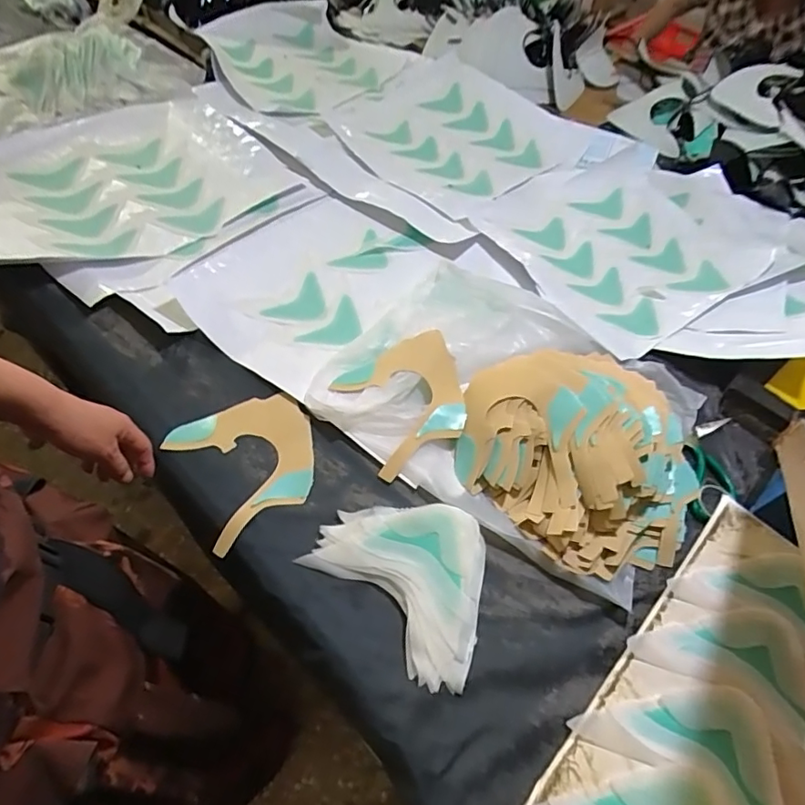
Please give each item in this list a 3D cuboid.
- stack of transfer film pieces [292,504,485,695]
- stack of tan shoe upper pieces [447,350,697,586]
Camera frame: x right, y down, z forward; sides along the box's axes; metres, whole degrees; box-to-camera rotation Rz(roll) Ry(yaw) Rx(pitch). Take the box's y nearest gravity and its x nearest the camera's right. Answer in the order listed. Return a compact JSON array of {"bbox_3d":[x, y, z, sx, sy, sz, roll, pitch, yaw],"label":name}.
[{"bbox_3d":[-0.013,0.187,0.568,0.195,0.037,0.173,11,47,4],"label":"stack of transfer film pieces"},{"bbox_3d":[0.230,0.041,0.675,0.263,0.117,0.288,-33,59,-31],"label":"stack of tan shoe upper pieces"}]

